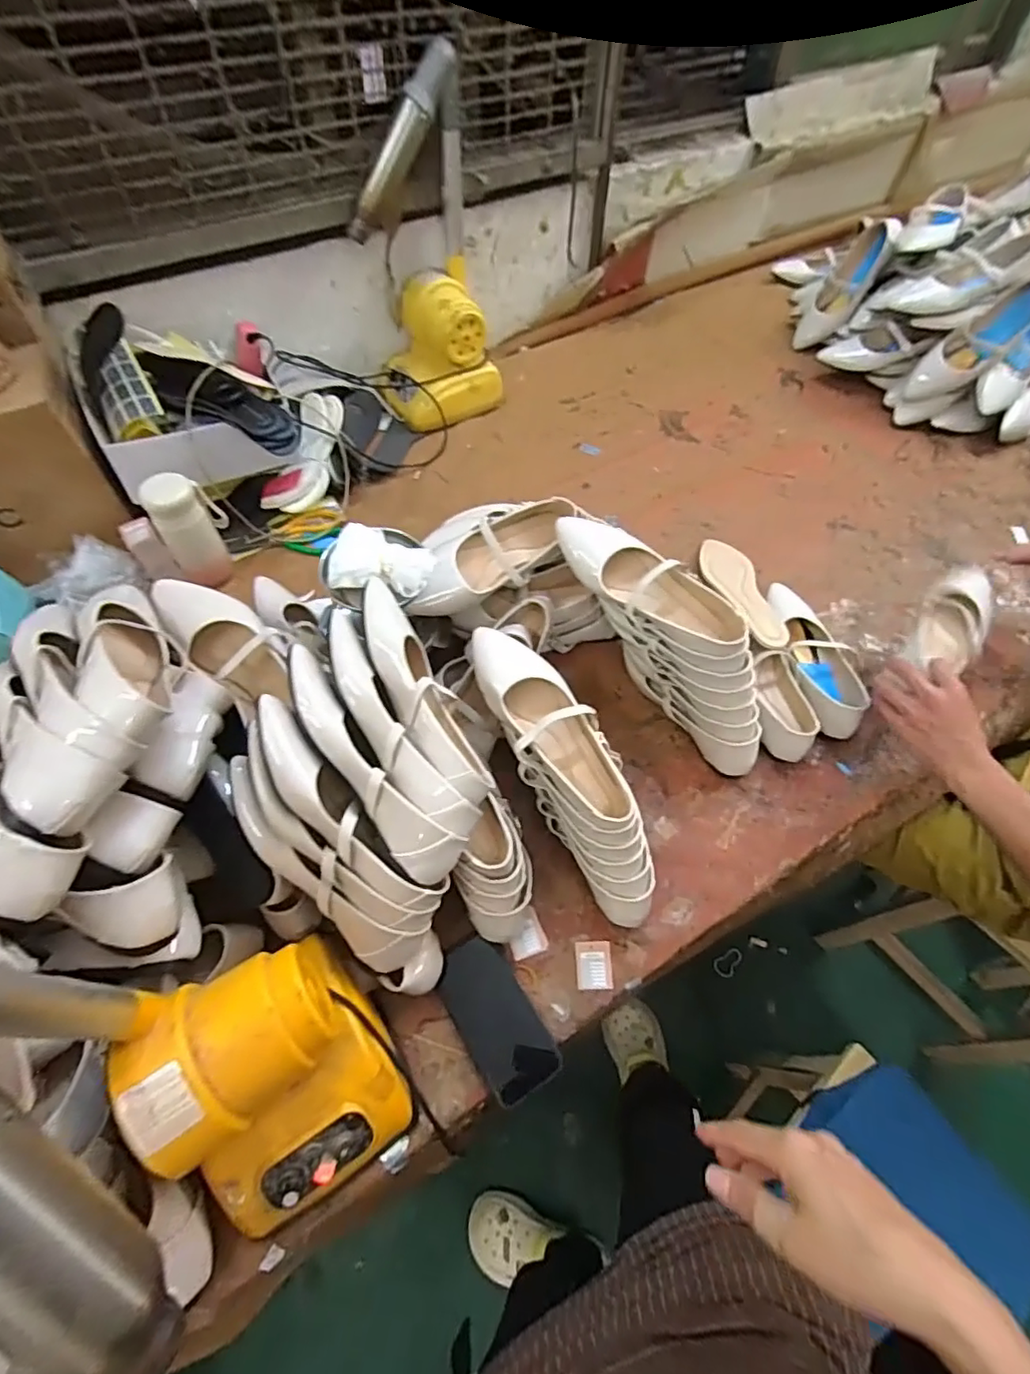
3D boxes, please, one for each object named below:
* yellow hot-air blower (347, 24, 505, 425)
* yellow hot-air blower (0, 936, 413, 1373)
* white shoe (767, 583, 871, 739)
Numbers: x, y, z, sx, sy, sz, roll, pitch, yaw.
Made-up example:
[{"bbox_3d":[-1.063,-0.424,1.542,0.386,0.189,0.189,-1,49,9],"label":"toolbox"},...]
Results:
[{"bbox_3d":[-0.144,-0.712,1.023,0.212,0.481,0.184,-27,63,-16],"label":"yellow hot-air blower"},{"bbox_3d":[-0.209,0.269,0.393,0.167,0.453,0.209,-25,62,-16],"label":"yellow hot-air blower"},{"bbox_3d":[0.438,-0.047,0.876,0.088,0.073,0.263,-5,59,-4],"label":"white shoe"}]

